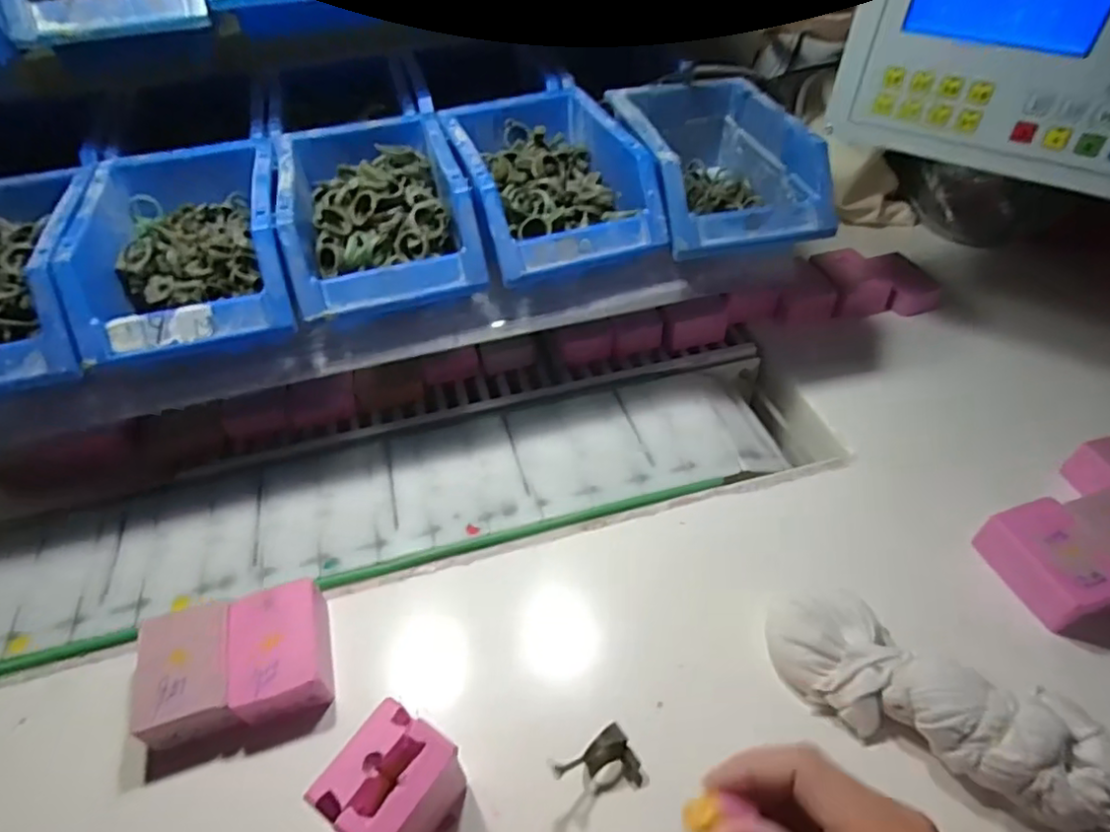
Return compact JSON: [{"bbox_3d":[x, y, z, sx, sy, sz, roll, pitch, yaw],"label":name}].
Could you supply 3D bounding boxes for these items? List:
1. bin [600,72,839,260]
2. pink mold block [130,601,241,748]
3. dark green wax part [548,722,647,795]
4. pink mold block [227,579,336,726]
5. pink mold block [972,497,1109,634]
[{"bbox_3d":[0.120,-0.197,0.494,0.124,0.065,0.186,-13,46,-10],"label":"bin"},{"bbox_3d":[-0.210,0.150,0.363,0.051,0.035,0.068,-15,48,-12],"label":"pink mold block"},{"bbox_3d":[0.023,0.184,0.330,0.045,0.019,0.028,-18,49,-15],"label":"dark green wax part"},{"bbox_3d":[-0.160,0.137,0.372,0.050,0.028,0.072,-13,47,-10],"label":"pink mold block"},{"bbox_3d":[0.312,0.091,0.394,0.055,0.032,0.069,-16,48,-13],"label":"pink mold block"}]

